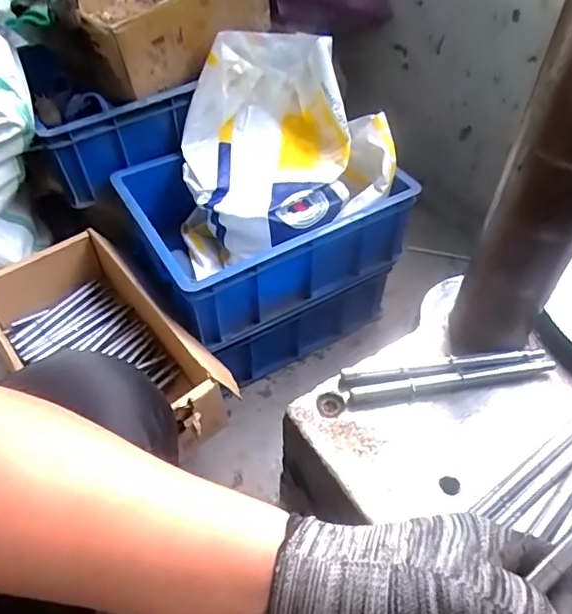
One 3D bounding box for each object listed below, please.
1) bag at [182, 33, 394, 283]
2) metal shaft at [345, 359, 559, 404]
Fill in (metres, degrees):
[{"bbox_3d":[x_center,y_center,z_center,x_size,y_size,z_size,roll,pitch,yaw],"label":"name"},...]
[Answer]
[{"bbox_3d":[-0.007,-0.233,0.869,0.320,0.243,0.290,-8,51,-7],"label":"bag"},{"bbox_3d":[0.130,0.057,0.435,0.163,0.008,0.011,-6,50,-6],"label":"metal shaft"}]

